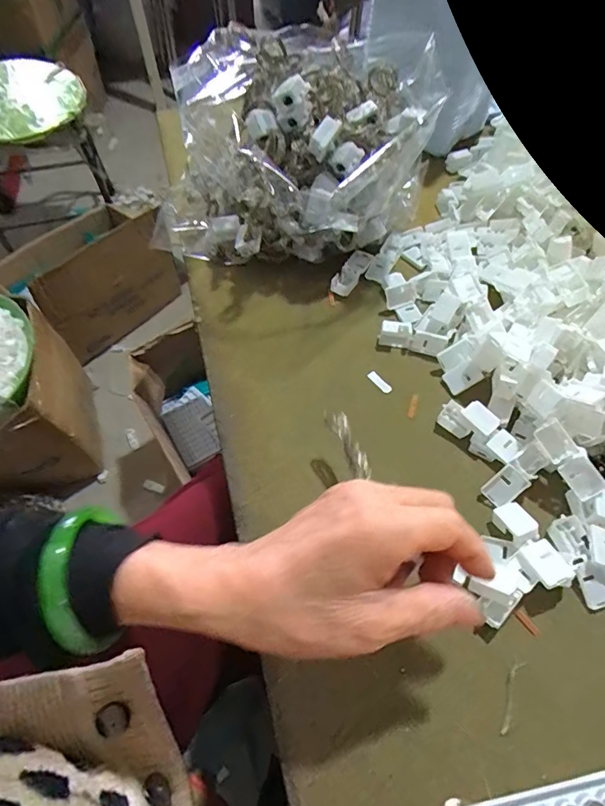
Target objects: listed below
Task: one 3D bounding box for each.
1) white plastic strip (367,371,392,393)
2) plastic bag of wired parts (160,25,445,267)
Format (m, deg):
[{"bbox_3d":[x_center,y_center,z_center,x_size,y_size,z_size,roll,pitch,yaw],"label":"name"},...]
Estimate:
[{"bbox_3d":[0.062,-0.017,0.370,0.008,0.004,0.023,-34,65,-19],"label":"white plastic strip"},{"bbox_3d":[-0.002,-0.222,0.412,0.213,0.140,0.182,20,61,11],"label":"plastic bag of wired parts"}]

